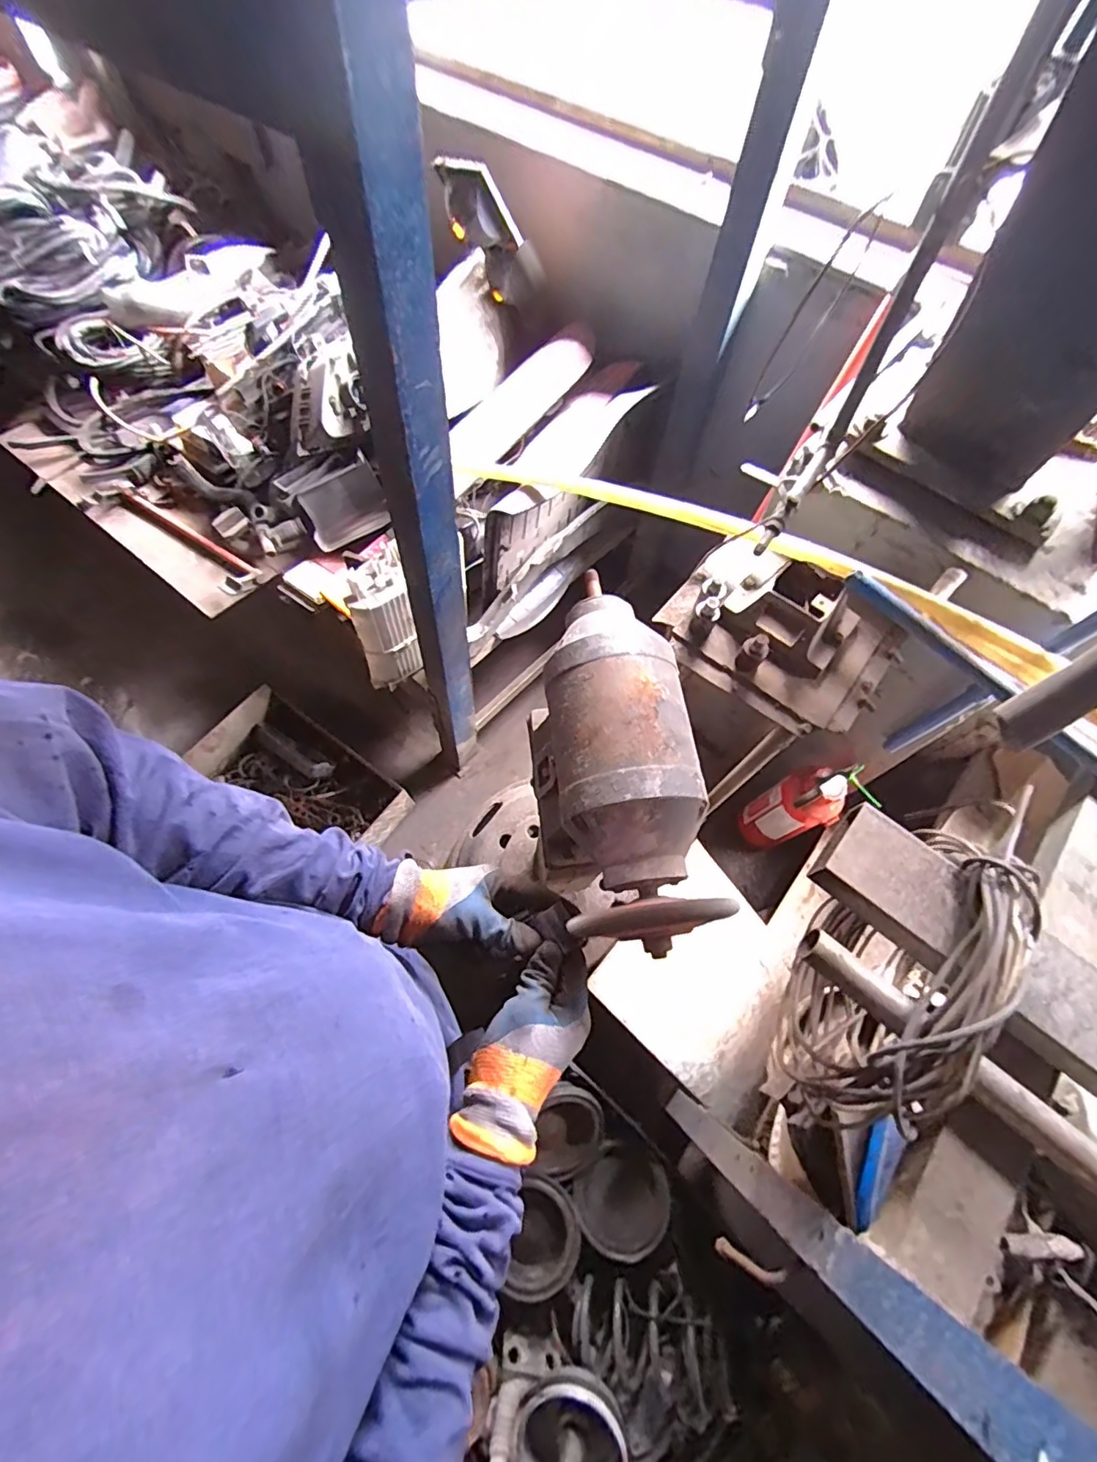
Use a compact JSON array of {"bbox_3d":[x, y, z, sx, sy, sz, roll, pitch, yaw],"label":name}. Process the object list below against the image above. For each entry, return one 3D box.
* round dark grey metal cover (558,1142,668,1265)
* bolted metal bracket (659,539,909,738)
[{"bbox_3d":[0.156,0.979,1.149,0.193,0.084,0.178,-25,68,-12],"label":"round dark grey metal cover"},{"bbox_3d":[0.353,-0.154,0.836,0.341,0.076,0.235,30,68,13],"label":"bolted metal bracket"}]

